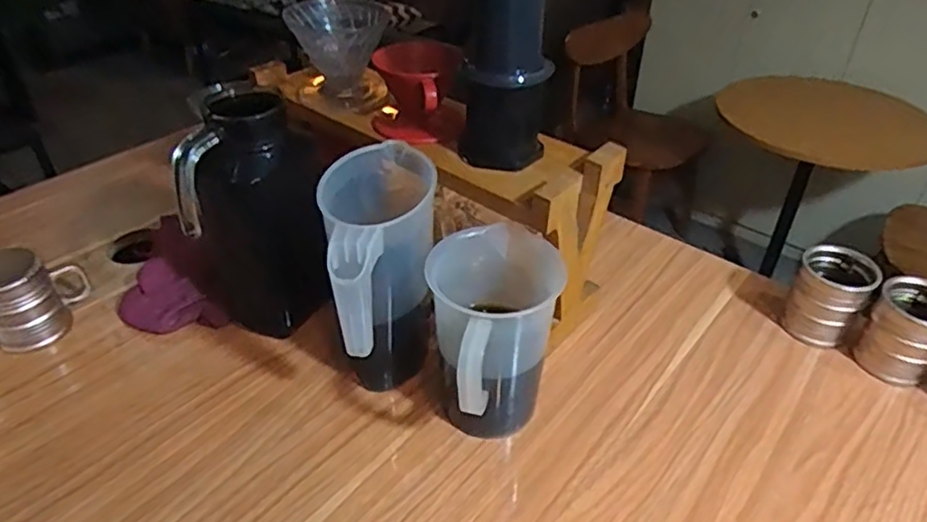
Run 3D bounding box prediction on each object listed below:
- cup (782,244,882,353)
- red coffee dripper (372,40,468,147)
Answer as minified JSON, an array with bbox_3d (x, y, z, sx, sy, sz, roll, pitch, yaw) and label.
[{"bbox_3d":[0.402,0.037,0.693,0.070,0.092,0.068,0,37,0],"label":"cup"},{"bbox_3d":[-0.042,-0.166,0.653,0.078,0.092,0.085,0,37,0],"label":"red coffee dripper"}]

